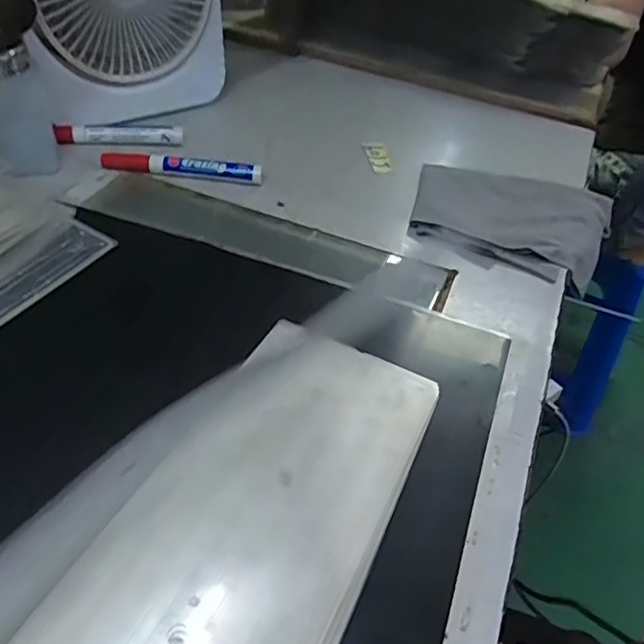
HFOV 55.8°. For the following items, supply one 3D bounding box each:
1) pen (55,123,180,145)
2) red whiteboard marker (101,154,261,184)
[{"bbox_3d":[-0.188,-0.174,0.568,0.112,0.018,0.013,-1,43,-9],"label":"pen"},{"bbox_3d":[-0.123,-0.136,0.536,0.141,0.020,0.012,8,42,2],"label":"red whiteboard marker"}]

